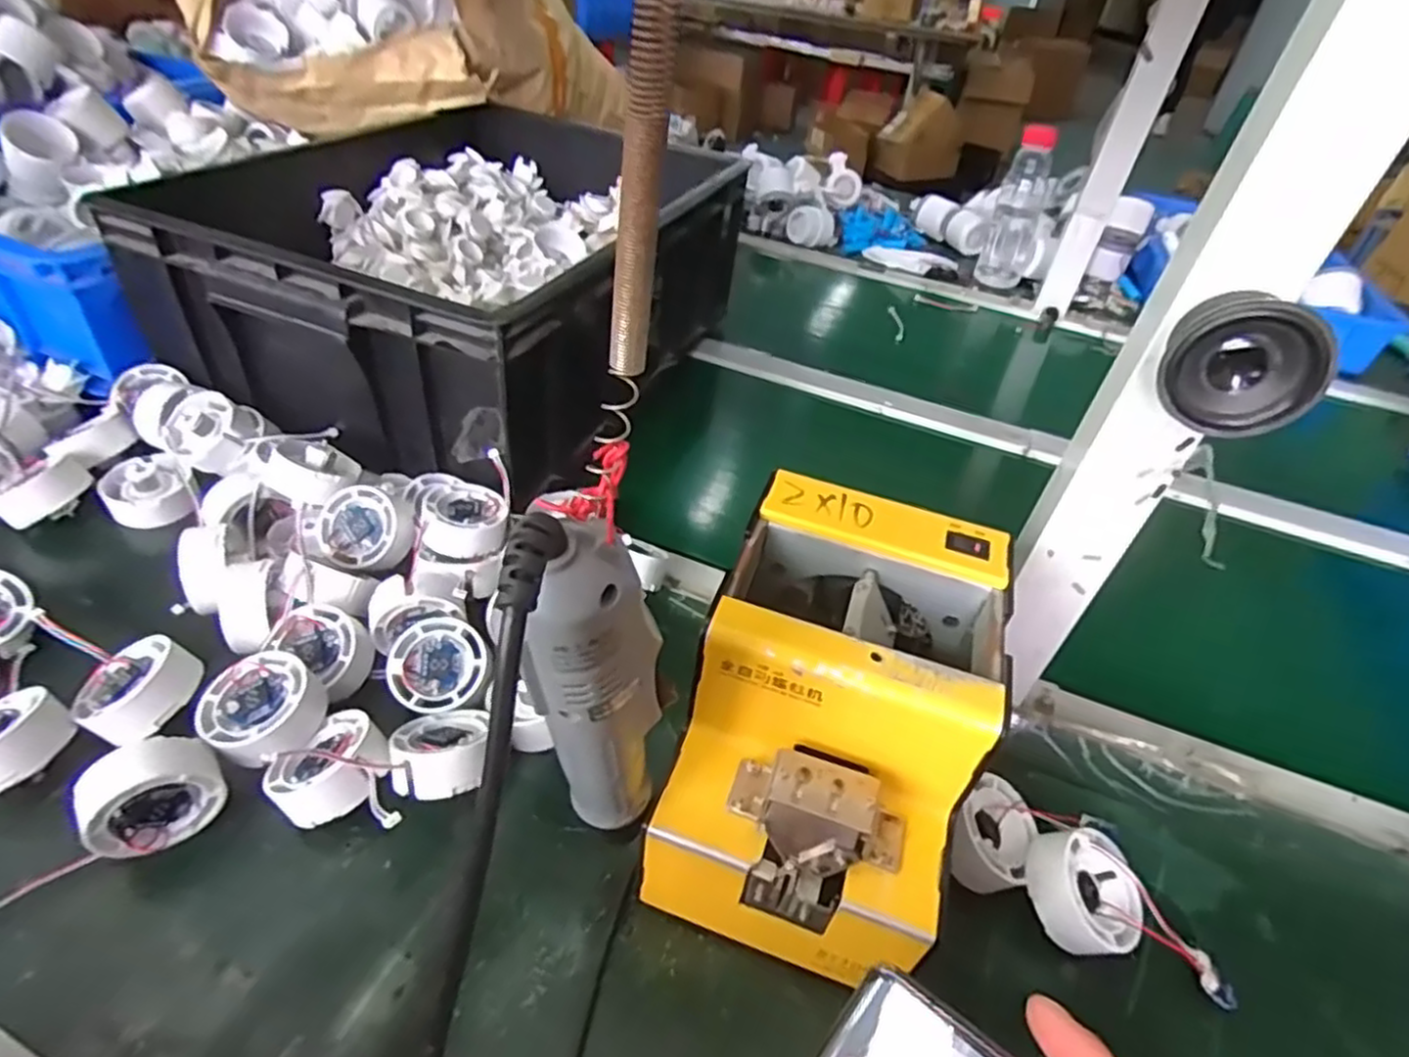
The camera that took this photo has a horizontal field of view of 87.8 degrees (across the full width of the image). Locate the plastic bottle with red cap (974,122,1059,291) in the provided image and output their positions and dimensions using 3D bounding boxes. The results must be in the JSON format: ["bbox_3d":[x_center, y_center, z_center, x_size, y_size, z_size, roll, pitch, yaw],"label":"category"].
[{"bbox_3d":[0.424,-0.424,0.982,0.066,0.190,0.081,22,43,15],"label":"plastic bottle with red cap"}]

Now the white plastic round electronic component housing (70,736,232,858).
[{"bbox_3d":[-0.262,0.127,0.349,0.055,0.058,0.027,-25,52,-31],"label":"white plastic round electronic component housing"}]

